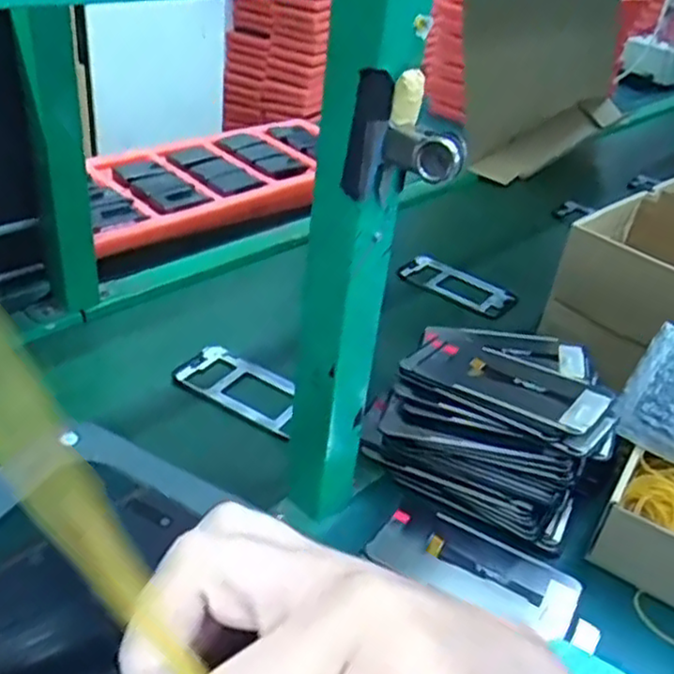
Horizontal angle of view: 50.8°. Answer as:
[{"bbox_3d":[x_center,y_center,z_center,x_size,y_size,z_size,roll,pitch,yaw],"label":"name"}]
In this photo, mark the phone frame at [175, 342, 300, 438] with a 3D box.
[{"bbox_3d":[-0.096,0.051,0.742,0.151,0.012,0.077,24,39,22],"label":"phone frame"}]

